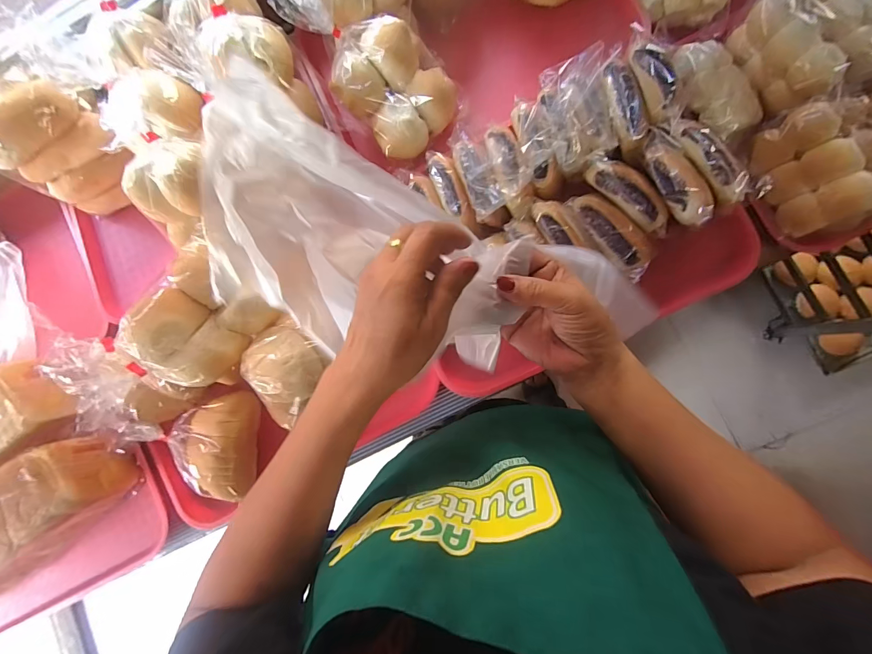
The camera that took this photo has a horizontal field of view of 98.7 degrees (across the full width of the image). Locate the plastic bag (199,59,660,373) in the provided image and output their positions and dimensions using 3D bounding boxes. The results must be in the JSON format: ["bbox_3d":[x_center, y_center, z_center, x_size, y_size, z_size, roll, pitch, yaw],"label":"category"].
[{"bbox_3d":[-0.017,-0.047,0.340,0.412,0.177,0.165,17,88,0],"label":"plastic bag"}]

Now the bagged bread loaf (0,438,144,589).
[{"bbox_3d":[-0.554,0.263,0.490,0.323,0.111,0.097,-34,81,4],"label":"bagged bread loaf"}]

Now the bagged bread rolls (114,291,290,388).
[{"bbox_3d":[-0.253,-0.001,0.394,0.096,0.066,0.139,36,91,10],"label":"bagged bread rolls"}]

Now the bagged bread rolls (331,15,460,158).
[{"bbox_3d":[-0.056,-0.300,0.472,0.126,0.062,0.155,-39,112,14],"label":"bagged bread rolls"}]

